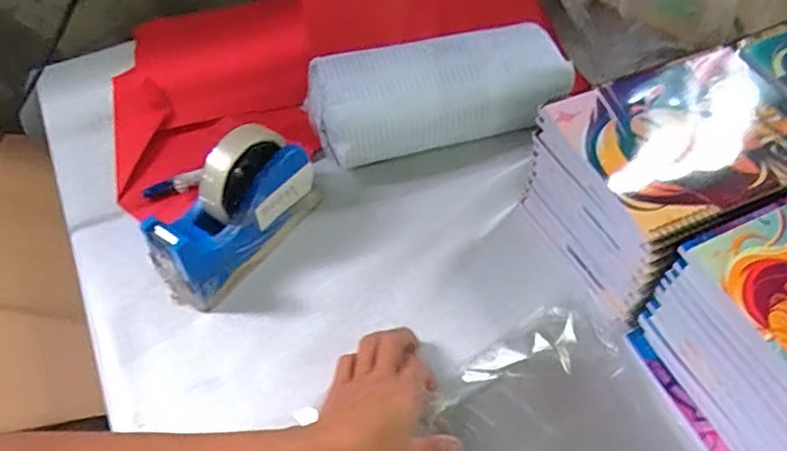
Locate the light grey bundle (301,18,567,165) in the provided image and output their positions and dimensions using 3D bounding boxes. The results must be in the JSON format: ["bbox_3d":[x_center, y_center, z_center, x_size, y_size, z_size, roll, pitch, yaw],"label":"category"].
[{"bbox_3d":[0.045,-0.132,0.601,0.251,0.088,0.091,-11,56,-6],"label":"light grey bundle"}]

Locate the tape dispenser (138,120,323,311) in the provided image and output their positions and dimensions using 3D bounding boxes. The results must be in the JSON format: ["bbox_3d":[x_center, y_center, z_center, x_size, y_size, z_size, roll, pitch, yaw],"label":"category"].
[{"bbox_3d":[-0.141,-0.015,0.508,0.052,0.109,0.155,30,61,20],"label":"tape dispenser"}]

